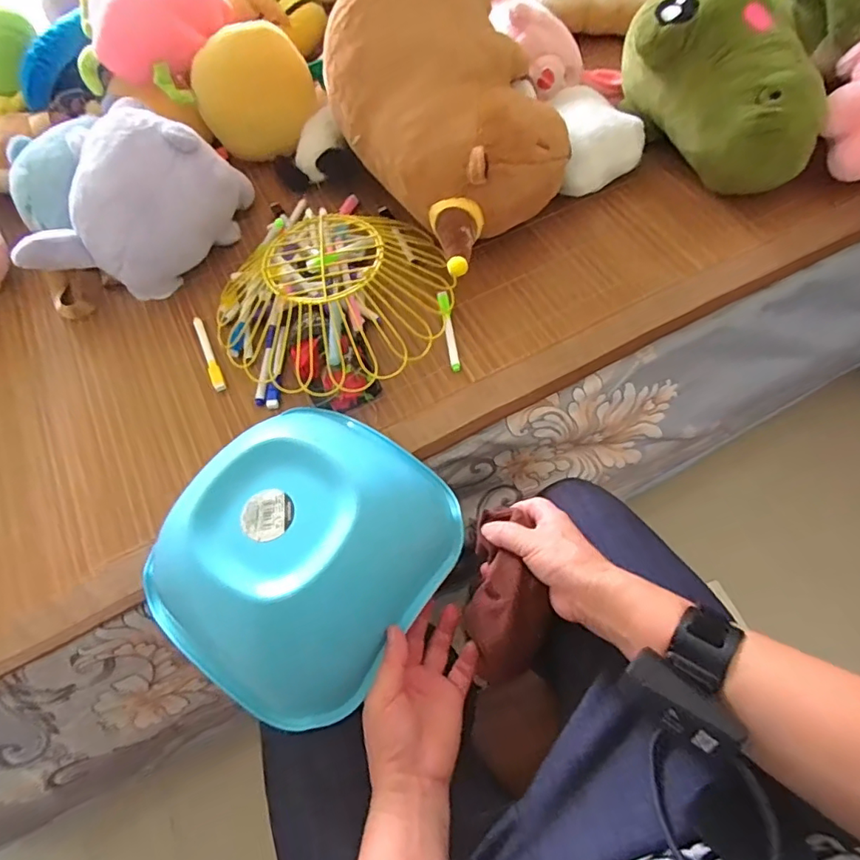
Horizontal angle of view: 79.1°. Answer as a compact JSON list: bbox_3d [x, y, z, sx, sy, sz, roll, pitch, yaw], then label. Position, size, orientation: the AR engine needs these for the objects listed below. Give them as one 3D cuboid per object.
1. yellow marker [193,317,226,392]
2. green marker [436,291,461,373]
[{"bbox_3d":[-0.262,-0.091,0.613,0.014,0.008,0.115,-25,65,-9],"label":"yellow marker"},{"bbox_3d":[0.023,-0.118,0.613,0.013,0.011,0.111,-10,63,-1],"label":"green marker"}]

